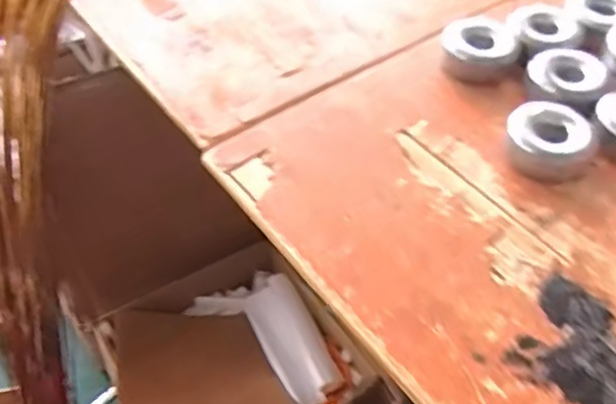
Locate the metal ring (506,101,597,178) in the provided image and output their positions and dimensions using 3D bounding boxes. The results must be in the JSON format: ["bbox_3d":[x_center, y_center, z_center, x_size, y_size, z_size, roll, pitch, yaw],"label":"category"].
[{"bbox_3d":[0.216,-0.055,0.560,0.072,0.033,0.069,2,51,4],"label":"metal ring"}]

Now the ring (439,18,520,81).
[{"bbox_3d":[0.173,-0.152,0.637,0.072,0.034,0.070,6,51,7],"label":"ring"}]

